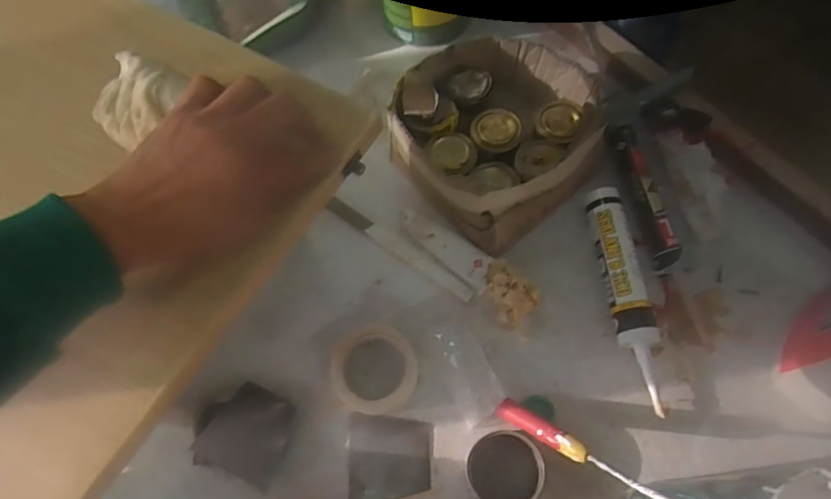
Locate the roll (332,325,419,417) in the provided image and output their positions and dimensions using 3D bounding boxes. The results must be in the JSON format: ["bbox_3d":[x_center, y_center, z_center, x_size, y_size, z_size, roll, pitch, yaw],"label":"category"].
[{"bbox_3d":[-0.050,0.153,0.636,0.102,0.055,0.104,-1,67,3],"label":"roll"}]

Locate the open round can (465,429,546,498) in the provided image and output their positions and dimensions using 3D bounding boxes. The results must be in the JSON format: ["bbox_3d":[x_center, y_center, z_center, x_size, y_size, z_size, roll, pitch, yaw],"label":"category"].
[{"bbox_3d":[0.104,0.258,0.590,0.086,0.033,0.084,-1,67,3],"label":"open round can"}]

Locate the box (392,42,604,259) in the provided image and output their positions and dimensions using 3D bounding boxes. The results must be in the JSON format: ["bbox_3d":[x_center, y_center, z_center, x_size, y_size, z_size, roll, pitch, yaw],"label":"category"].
[{"bbox_3d":[0.120,-0.173,0.731,0.284,0.095,0.261,-40,71,-13],"label":"box"}]

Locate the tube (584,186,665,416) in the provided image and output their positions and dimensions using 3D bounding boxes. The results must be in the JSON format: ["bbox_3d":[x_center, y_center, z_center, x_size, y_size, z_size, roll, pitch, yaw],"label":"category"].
[{"bbox_3d":[0.273,0.053,0.657,0.044,0.046,0.298,-4,67,1],"label":"tube"}]

